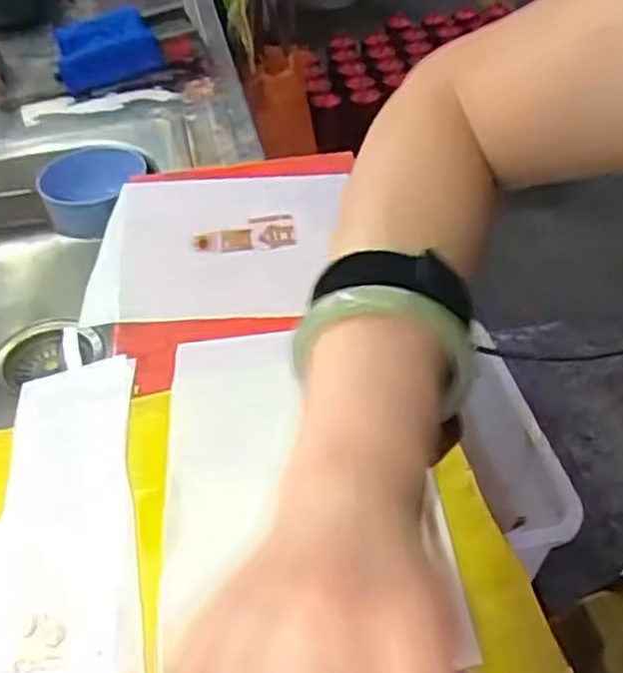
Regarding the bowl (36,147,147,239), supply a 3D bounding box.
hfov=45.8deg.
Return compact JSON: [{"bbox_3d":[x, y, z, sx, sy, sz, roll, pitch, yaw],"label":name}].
[{"bbox_3d":[-0.233,-0.149,0.771,0.107,0.049,0.099,-1,42,1],"label":"bowl"}]

